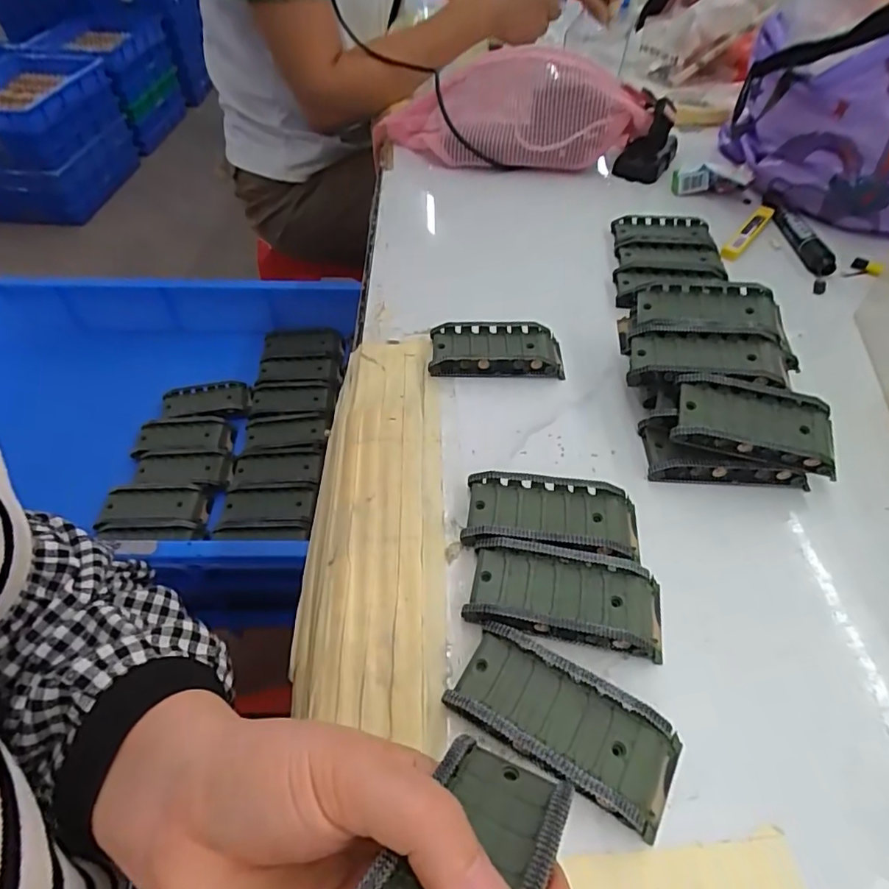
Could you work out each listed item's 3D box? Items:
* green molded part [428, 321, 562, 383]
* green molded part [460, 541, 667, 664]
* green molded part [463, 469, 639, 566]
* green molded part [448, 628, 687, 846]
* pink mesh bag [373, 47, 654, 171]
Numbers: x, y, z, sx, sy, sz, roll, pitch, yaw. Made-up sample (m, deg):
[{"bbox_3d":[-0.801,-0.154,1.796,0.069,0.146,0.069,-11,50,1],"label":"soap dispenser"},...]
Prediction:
[{"bbox_3d":[0.038,-0.070,0.398,0.095,0.019,0.043,3,50,0],"label":"green molded part"},{"bbox_3d":[0.062,0.077,0.273,0.096,0.019,0.046,10,50,7],"label":"green molded part"},{"bbox_3d":[0.061,0.041,0.304,0.096,0.019,0.047,7,50,4],"label":"green molded part"},{"bbox_3d":[0.053,0.122,0.236,0.097,0.019,0.047,26,54,19],"label":"green molded part"},{"bbox_3d":[0.069,-0.389,0.615,0.310,0.100,0.138,6,50,3],"label":"pink mesh bag"}]

